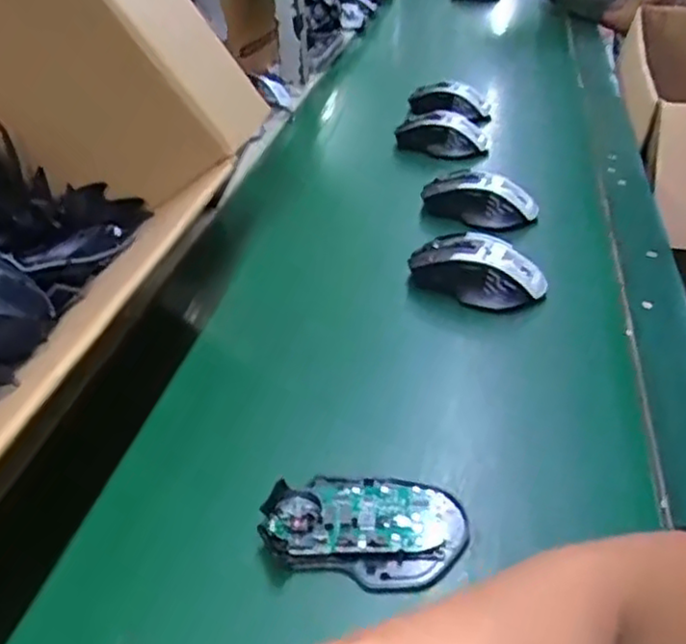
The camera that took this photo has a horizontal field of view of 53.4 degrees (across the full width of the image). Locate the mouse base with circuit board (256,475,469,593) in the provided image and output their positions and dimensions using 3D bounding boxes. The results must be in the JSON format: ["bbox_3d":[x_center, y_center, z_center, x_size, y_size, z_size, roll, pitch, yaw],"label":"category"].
[{"bbox_3d":[0.013,0.112,0.396,0.111,0.027,0.070,10,38,15],"label":"mouse base with circuit board"}]

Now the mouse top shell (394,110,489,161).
[{"bbox_3d":[0.125,-0.233,0.843,0.102,0.042,0.068,28,45,34],"label":"mouse top shell"}]

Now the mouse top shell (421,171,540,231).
[{"bbox_3d":[0.138,-0.125,0.694,0.118,0.039,0.046,12,38,18],"label":"mouse top shell"}]

